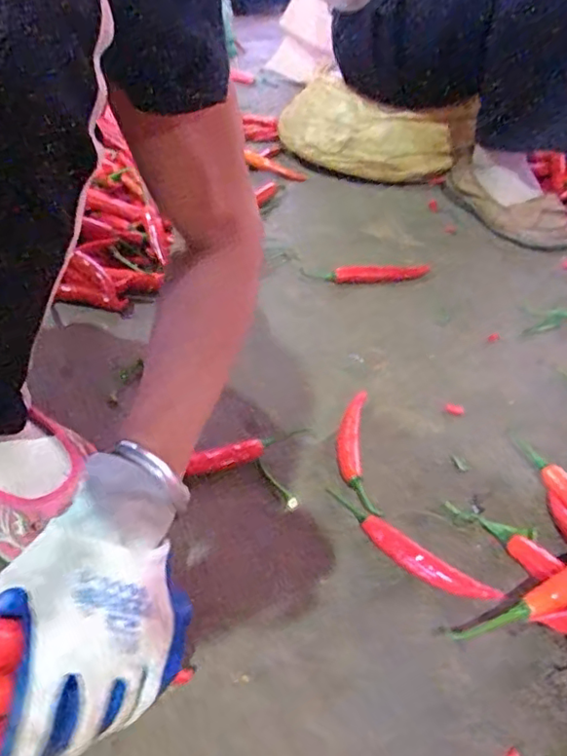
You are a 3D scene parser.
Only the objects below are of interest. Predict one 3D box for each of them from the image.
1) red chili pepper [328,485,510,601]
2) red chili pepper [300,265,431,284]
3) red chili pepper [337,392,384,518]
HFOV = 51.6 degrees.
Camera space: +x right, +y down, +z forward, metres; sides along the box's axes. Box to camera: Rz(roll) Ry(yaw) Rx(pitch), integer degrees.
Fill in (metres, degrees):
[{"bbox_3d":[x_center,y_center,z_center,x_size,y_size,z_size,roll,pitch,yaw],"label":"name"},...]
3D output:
[{"bbox_3d":[0.085,0.122,0.422,0.137,0.015,0.025,29,45,26],"label":"red chili pepper"},{"bbox_3d":[0.108,-0.129,0.731,0.170,0.022,0.027,-8,41,-16],"label":"red chili pepper"},{"bbox_3d":[0.060,0.061,0.494,0.029,0.018,0.128,3,40,-2],"label":"red chili pepper"}]

